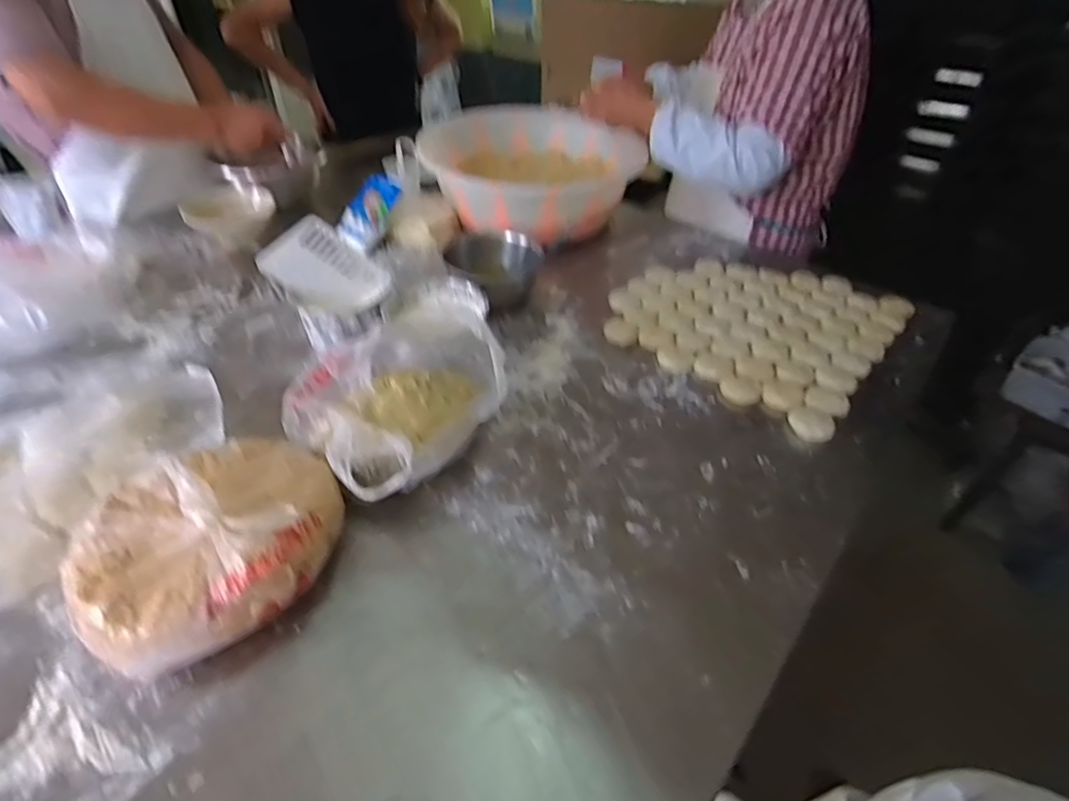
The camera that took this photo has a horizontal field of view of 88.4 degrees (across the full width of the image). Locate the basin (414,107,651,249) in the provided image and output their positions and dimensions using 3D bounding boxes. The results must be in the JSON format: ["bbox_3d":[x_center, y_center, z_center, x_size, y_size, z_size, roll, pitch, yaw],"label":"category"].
[{"bbox_3d":[-0.009,-0.494,1.182,0.396,0.144,0.417,1,42,-1],"label":"basin"}]

